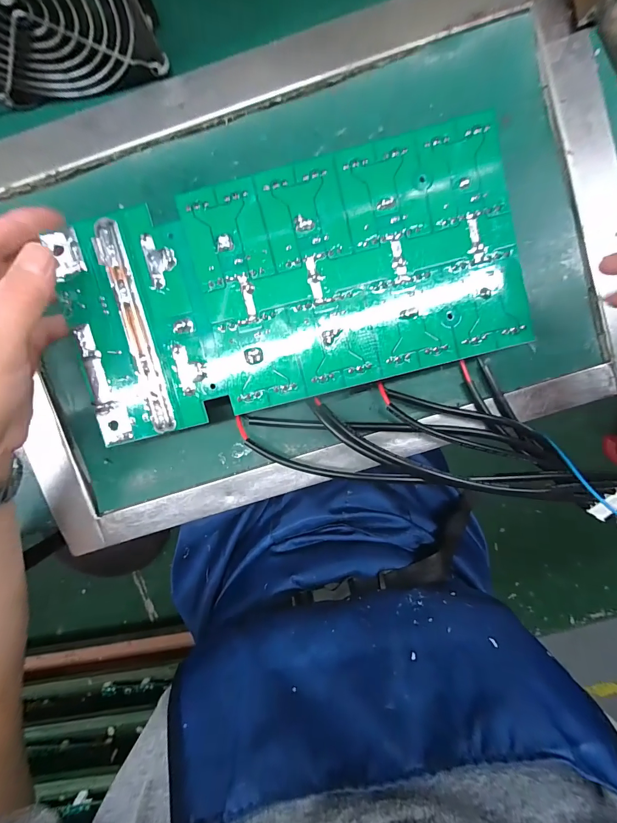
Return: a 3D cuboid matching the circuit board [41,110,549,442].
[{"bbox_3d":[-0.010,-0.071,0.203,0.254,0.006,0.126,-13,95,3],"label":"circuit board"}]

